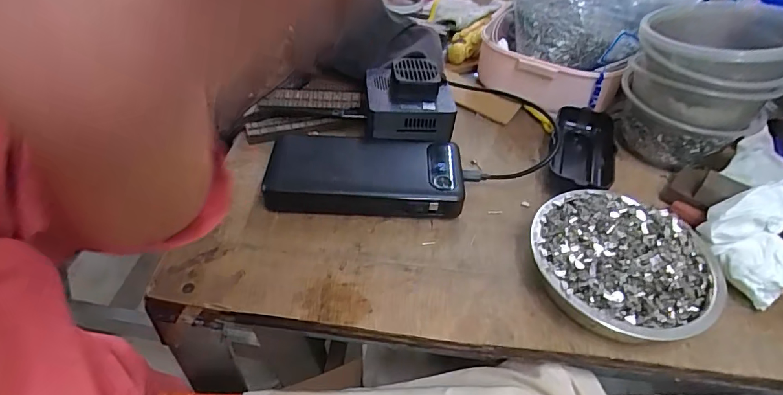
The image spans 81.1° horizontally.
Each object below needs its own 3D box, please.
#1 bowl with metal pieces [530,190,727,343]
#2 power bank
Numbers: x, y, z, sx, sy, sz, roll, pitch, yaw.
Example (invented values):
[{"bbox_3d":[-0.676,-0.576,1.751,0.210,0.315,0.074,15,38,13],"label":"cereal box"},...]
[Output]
[{"bbox_3d":[0.157,0.047,0.319,0.116,0.034,0.113,3,43,-2],"label":"bowl with metal pieces"},{"bbox_3d":[-0.021,-0.020,0.368,0.152,0.025,0.069,3,43,-2],"label":"power bank"}]

